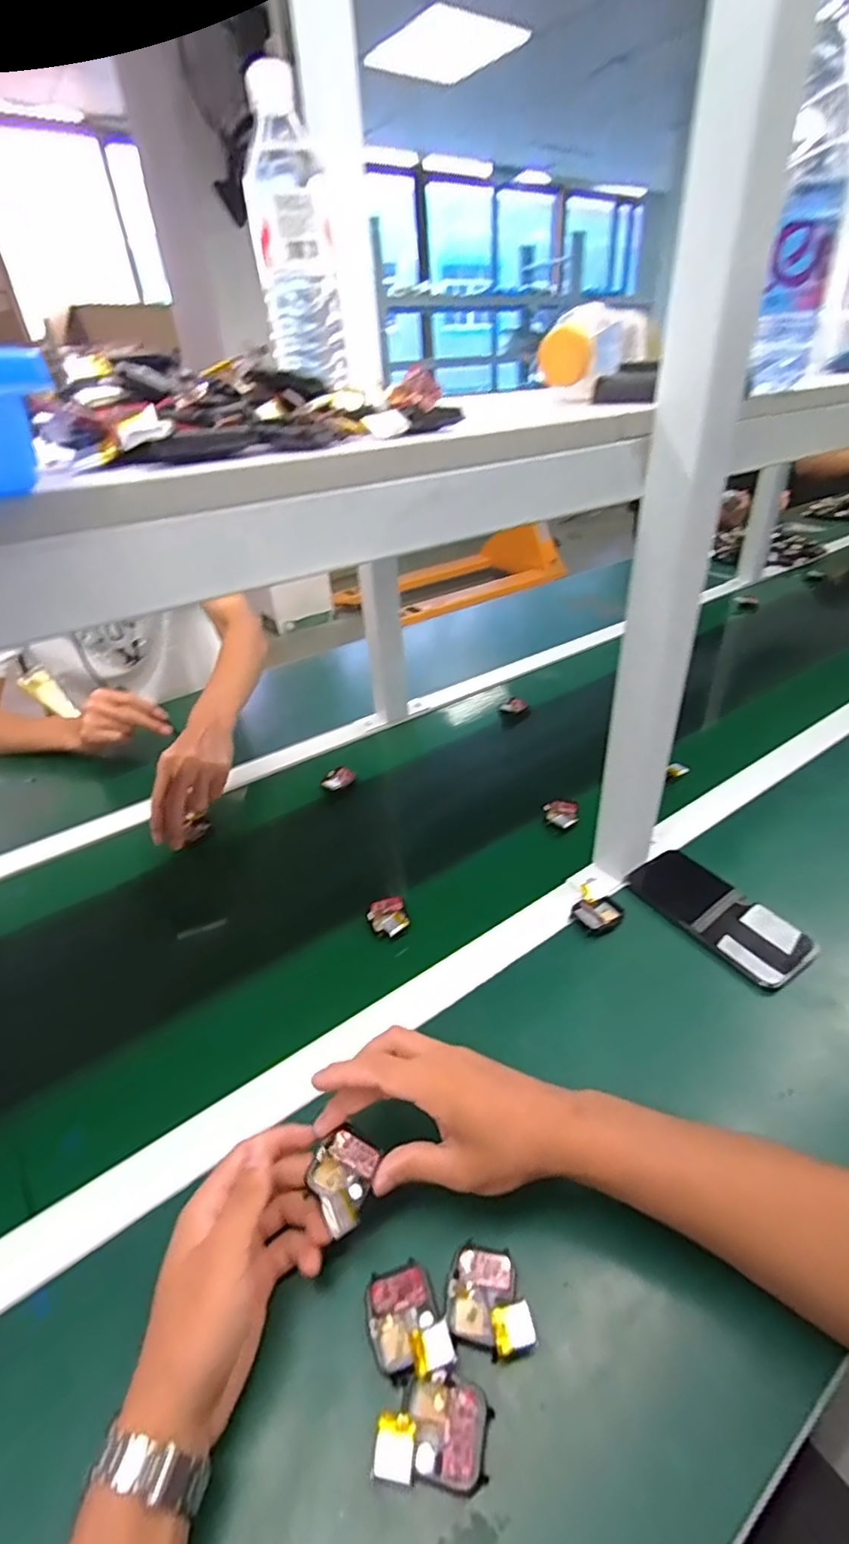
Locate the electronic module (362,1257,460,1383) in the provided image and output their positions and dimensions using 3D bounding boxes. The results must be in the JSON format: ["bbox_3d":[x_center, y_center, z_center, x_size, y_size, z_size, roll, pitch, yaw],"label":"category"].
[{"bbox_3d":[-0.010,0.310,0.335,0.040,0.013,0.051,-16,36,-16],"label":"electronic module"}]

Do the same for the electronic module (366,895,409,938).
[{"bbox_3d":[-0.036,0.142,0.584,0.037,0.012,0.053,-10,35,-8],"label":"electronic module"}]

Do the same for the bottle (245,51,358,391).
[{"bbox_3d":[-0.108,-0.441,0.495,0.065,0.195,0.055,-11,35,-9],"label":"bottle"}]

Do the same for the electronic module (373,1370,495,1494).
[{"bbox_3d":[0.005,0.333,0.302,0.055,0.011,0.037,0,35,6],"label":"electronic module"}]

